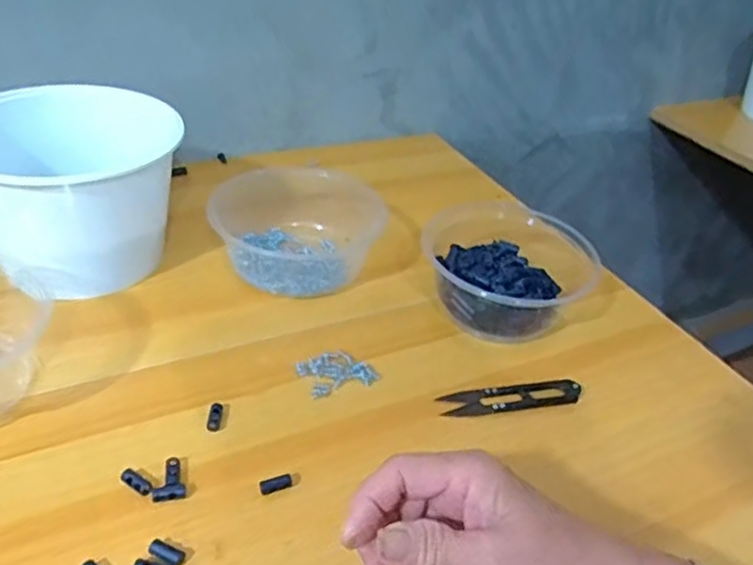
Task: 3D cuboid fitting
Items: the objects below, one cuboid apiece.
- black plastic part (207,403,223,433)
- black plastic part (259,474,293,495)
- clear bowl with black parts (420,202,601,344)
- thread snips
[{"bbox_3d":[-0.101,0.084,0.415,0.009,0.004,0.022,3,38,-4],"label":"black plastic part"},{"bbox_3d":[-0.057,0.115,0.376,0.018,0.004,0.008,-8,40,-18],"label":"black plastic part"},{"bbox_3d":[0.102,-0.013,0.544,0.154,0.044,0.127,-28,49,-36],"label":"clear bowl with black parts"},{"bbox_3d":[0.092,0.078,0.455,0.098,0.010,0.024,-4,39,-13],"label":"thread snips"}]

